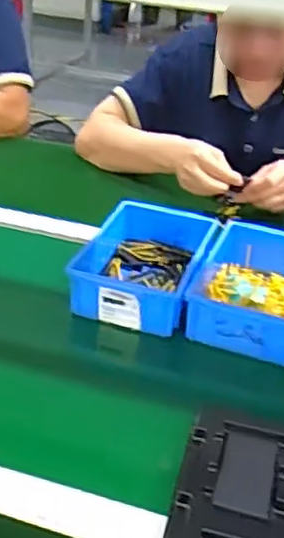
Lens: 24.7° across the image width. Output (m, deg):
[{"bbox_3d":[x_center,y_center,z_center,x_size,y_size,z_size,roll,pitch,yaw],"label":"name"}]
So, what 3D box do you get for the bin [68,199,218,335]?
[{"bbox_3d":[0.006,-0.007,0.792,0.134,0.060,0.188,14,34,13],"label":"bin"}]

